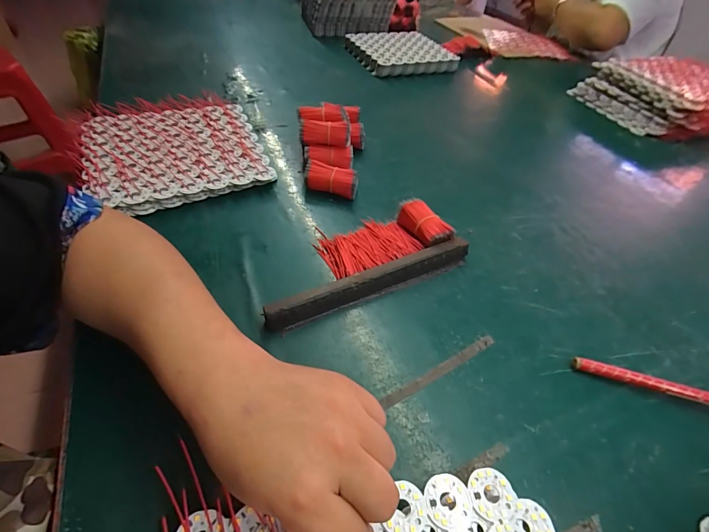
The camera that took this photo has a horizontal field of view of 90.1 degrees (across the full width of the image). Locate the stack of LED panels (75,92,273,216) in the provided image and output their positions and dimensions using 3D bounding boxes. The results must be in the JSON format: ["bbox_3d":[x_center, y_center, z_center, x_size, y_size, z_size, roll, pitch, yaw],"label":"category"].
[{"bbox_3d":[-0.252,-0.167,0.502,0.217,0.031,0.242,-16,51,-21],"label":"stack of LED panels"}]

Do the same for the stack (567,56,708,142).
[{"bbox_3d":[0.655,-0.360,0.747,0.249,0.085,0.242,-9,49,-14],"label":"stack"}]

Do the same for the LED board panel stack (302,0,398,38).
[{"bbox_3d":[-0.021,-0.739,1.000,0.236,0.113,0.235,-6,48,-12],"label":"LED board panel stack"}]

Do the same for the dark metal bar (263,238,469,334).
[{"bbox_3d":[0.023,0.016,0.366,0.235,0.024,0.024,-18,51,-22],"label":"dark metal bar"}]

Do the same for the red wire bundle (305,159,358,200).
[{"bbox_3d":[-0.030,-0.114,0.474,0.071,0.033,0.027,15,47,8],"label":"red wire bundle"}]

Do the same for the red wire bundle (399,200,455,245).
[{"bbox_3d":[0.082,-0.047,0.423,0.031,0.037,0.067,-19,52,-23],"label":"red wire bundle"}]

